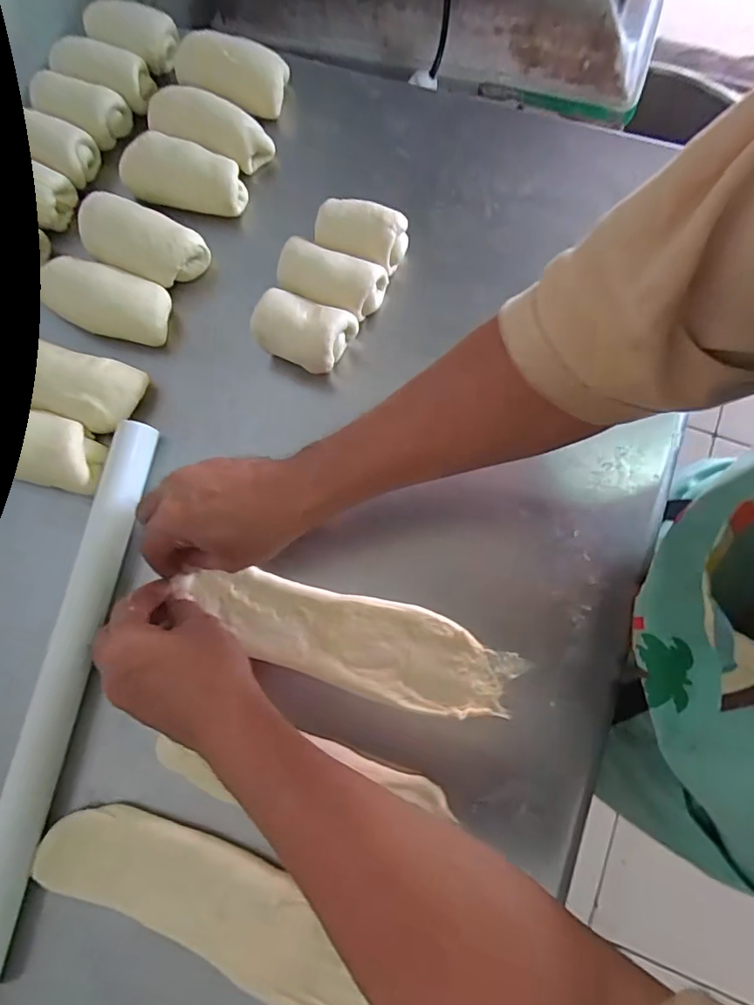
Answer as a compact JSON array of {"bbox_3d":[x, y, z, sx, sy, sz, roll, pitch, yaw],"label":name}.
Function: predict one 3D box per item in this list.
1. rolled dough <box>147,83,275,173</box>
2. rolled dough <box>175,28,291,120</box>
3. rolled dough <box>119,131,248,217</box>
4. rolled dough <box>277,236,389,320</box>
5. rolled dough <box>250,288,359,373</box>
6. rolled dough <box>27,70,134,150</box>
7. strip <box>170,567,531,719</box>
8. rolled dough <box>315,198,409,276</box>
[{"bbox_3d":[-0.157,-0.356,0.481,0.115,0.039,0.053,23,80,7],"label":"rolled dough"},{"bbox_3d":[-0.142,-0.419,0.498,0.104,0.049,0.058,13,79,6],"label":"rolled dough"},{"bbox_3d":[-0.176,-0.304,0.475,0.110,0.052,0.053,12,79,5],"label":"rolled dough"},{"bbox_3d":[-0.039,-0.185,0.440,0.085,0.057,0.044,22,80,7],"label":"rolled dough"},{"bbox_3d":[-0.061,-0.140,0.432,0.074,0.058,0.049,19,78,7],"label":"rolled dough"},{"bbox_3d":[-0.287,-0.374,0.492,0.087,0.050,0.049,15,77,6],"label":"rolled dough"},{"bbox_3d":[-0.024,0.101,0.384,0.253,0.011,0.068,16,78,5],"label":"strip"},{"bbox_3d":[-0.014,-0.231,0.452,0.076,0.051,0.045,18,78,7],"label":"rolled dough"}]

